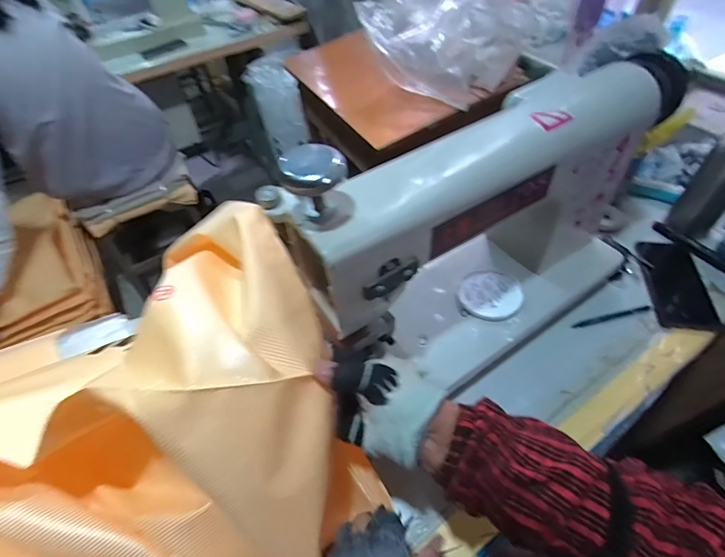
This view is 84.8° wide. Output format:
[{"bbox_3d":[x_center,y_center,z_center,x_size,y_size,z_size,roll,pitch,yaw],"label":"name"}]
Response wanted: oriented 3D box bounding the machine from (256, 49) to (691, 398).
[{"bbox_3d":[0.168,-0.074,0.497,0.496,0.314,0.193,-30,54,-19],"label":"machine"}]

